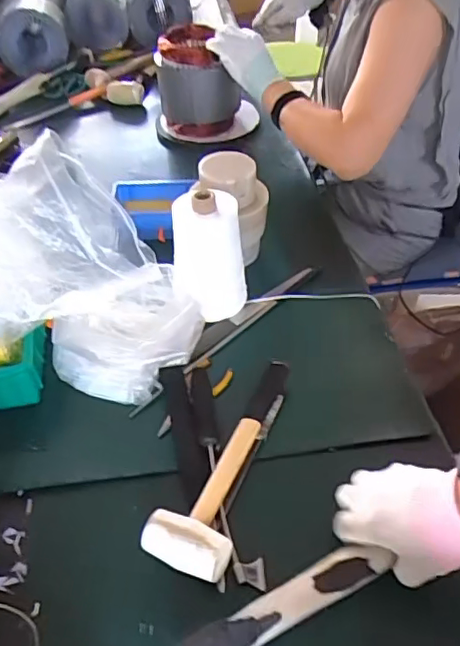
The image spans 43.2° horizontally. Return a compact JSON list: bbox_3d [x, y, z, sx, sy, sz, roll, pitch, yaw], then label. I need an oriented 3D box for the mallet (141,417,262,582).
[{"bbox_3d":[-0.014,0.168,0.594,0.085,0.035,0.176,16,48,17],"label":"mallet"}]

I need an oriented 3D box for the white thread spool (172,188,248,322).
[{"bbox_3d":[-0.024,-0.084,0.749,0.094,0.161,0.076,-3,45,-2],"label":"white thread spool"}]

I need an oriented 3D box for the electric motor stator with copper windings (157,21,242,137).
[{"bbox_3d":[-0.063,-0.472,1.153,0.156,0.167,0.153,-3,45,-2],"label":"electric motor stator with copper windings"}]

